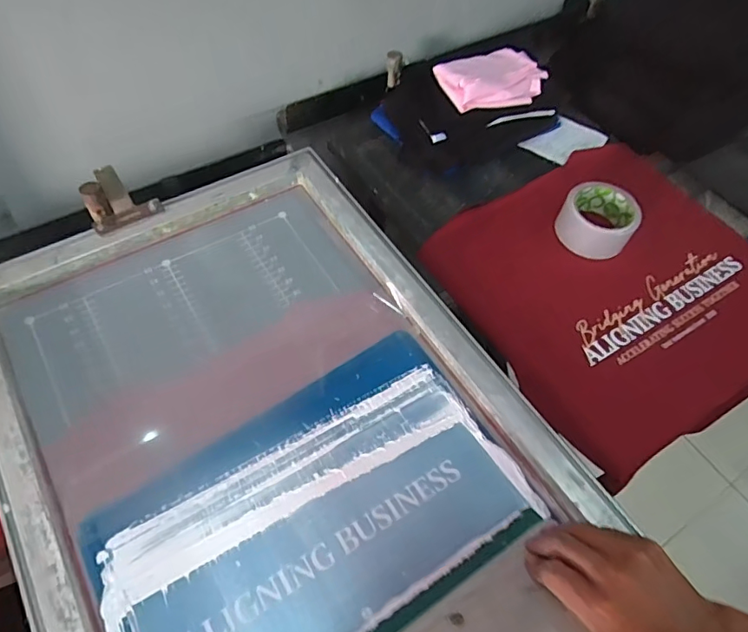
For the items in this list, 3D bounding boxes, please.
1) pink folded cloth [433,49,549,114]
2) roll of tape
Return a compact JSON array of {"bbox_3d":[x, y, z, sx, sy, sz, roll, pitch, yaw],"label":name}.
[{"bbox_3d":[0.169,-0.337,0.738,0.140,0.032,0.107,-18,62,-15],"label":"pink folded cloth"},{"bbox_3d":[0.297,-0.129,0.699,0.094,0.049,0.090,2,58,-4],"label":"roll of tape"}]

